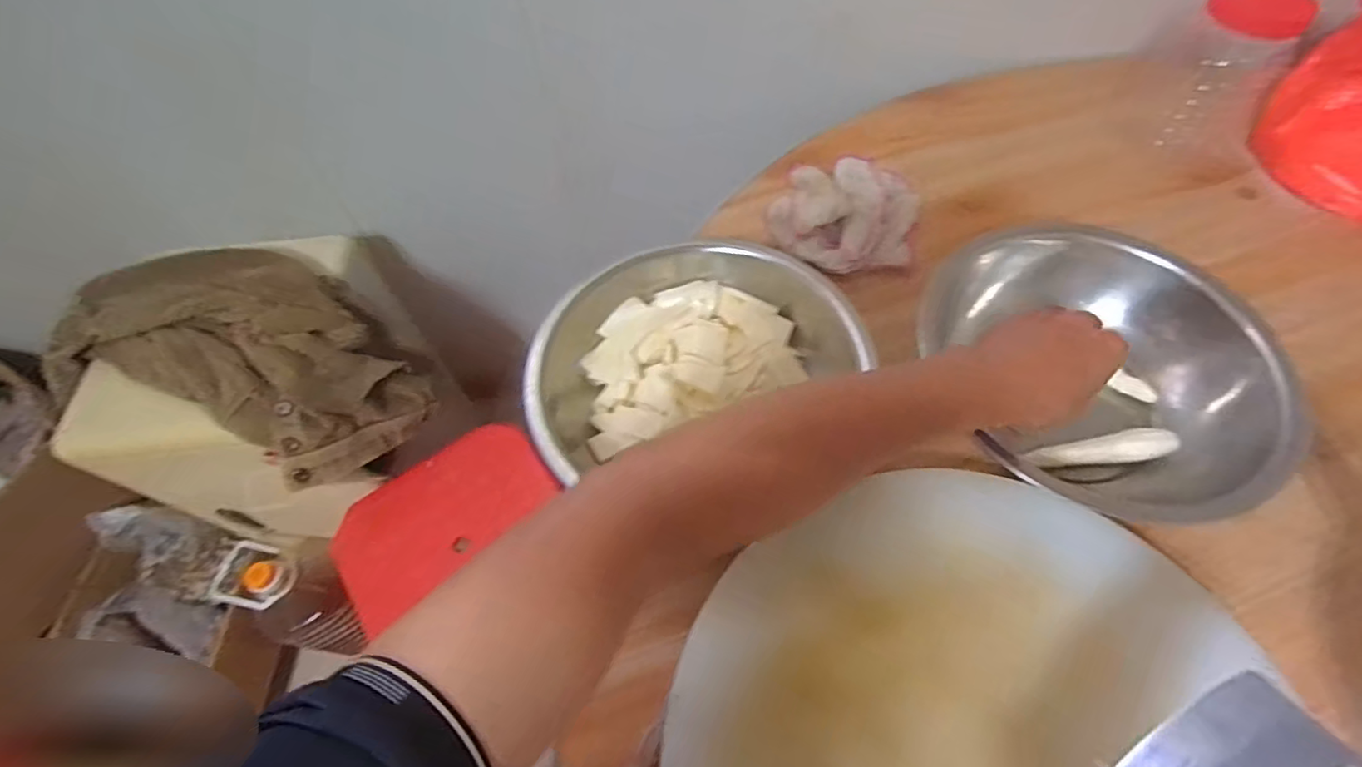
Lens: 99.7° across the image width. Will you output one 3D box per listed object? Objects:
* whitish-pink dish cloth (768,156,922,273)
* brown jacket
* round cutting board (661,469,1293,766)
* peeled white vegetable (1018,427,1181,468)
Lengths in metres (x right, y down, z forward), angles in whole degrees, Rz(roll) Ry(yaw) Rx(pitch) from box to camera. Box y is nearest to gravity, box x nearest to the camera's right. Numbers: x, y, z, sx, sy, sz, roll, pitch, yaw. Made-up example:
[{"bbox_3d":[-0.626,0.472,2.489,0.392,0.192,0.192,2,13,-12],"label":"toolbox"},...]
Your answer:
[{"bbox_3d":[0.181,-0.191,0.620,0.147,0.059,0.158,19,63,14],"label":"whitish-pink dish cloth"},{"bbox_3d":[-0.531,-0.031,0.733,0.342,0.184,0.247,24,64,16],"label":"brown jacket"},{"bbox_3d":[0.192,0.243,0.360,0.398,0.039,0.357,-9,60,-2],"label":"round cutting board"},{"bbox_3d":[0.348,0.054,0.483,0.122,0.016,0.025,-4,60,1],"label":"peeled white vegetable"}]

